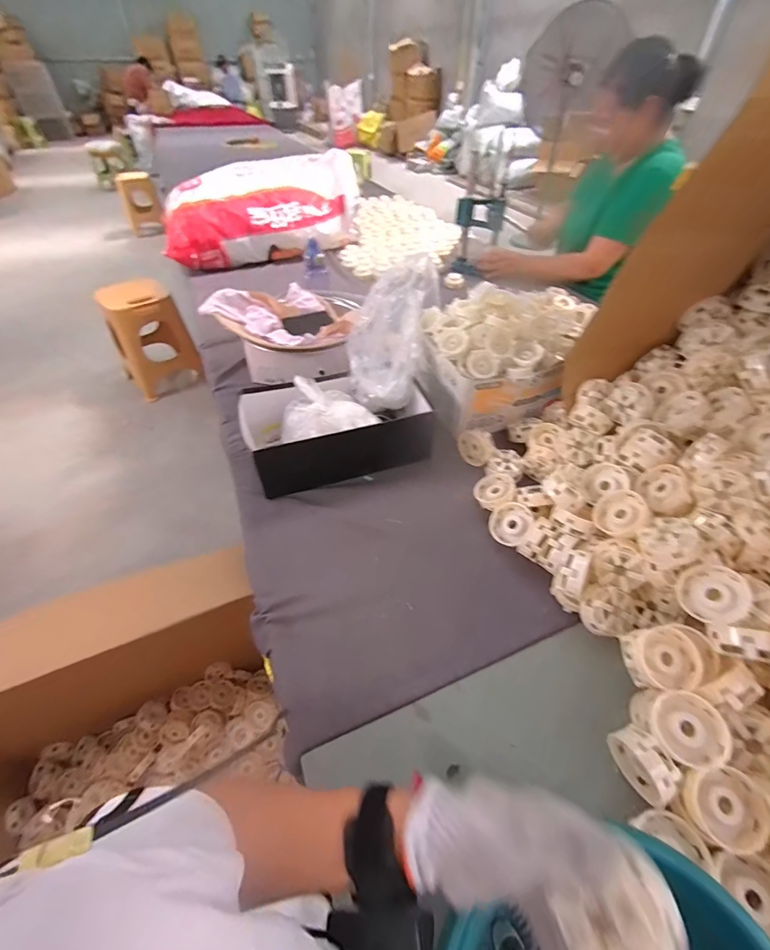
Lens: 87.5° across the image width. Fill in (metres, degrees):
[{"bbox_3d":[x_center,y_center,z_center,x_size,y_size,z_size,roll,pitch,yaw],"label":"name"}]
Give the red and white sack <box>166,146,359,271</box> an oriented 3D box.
[{"bbox_3d":[-0.430,-0.932,1.415,0.680,0.232,0.293,-21,50,-19],"label":"red and white sack"}]

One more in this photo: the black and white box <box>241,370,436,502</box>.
[{"bbox_3d":[-0.083,-0.092,0.741,0.330,0.131,0.172,-15,48,-14],"label":"black and white box"}]

